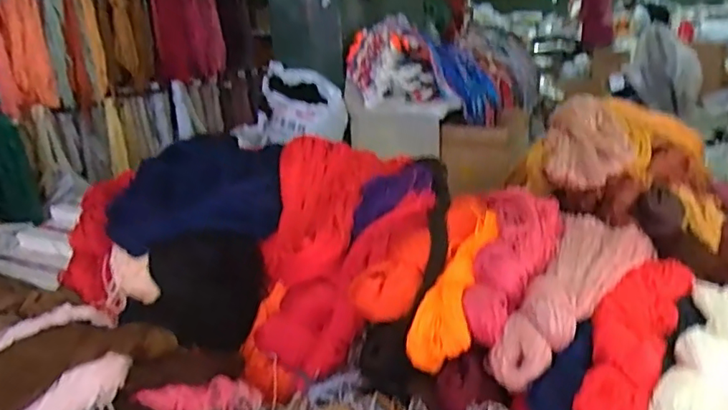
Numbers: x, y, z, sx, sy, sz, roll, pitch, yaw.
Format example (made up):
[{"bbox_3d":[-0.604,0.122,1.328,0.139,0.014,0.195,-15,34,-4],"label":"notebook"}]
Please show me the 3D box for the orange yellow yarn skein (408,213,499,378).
[{"bbox_3d":[0.130,0.088,0.709,0.062,0.063,0.256,7,44,29],"label":"orange yellow yarn skein"}]

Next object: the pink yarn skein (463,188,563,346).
[{"bbox_3d":[0.183,0.056,0.722,0.106,0.053,0.281,5,33,25],"label":"pink yarn skein"}]

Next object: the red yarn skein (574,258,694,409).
[{"bbox_3d":[0.322,0.142,0.671,0.073,0.078,0.325,10,23,34],"label":"red yarn skein"}]

